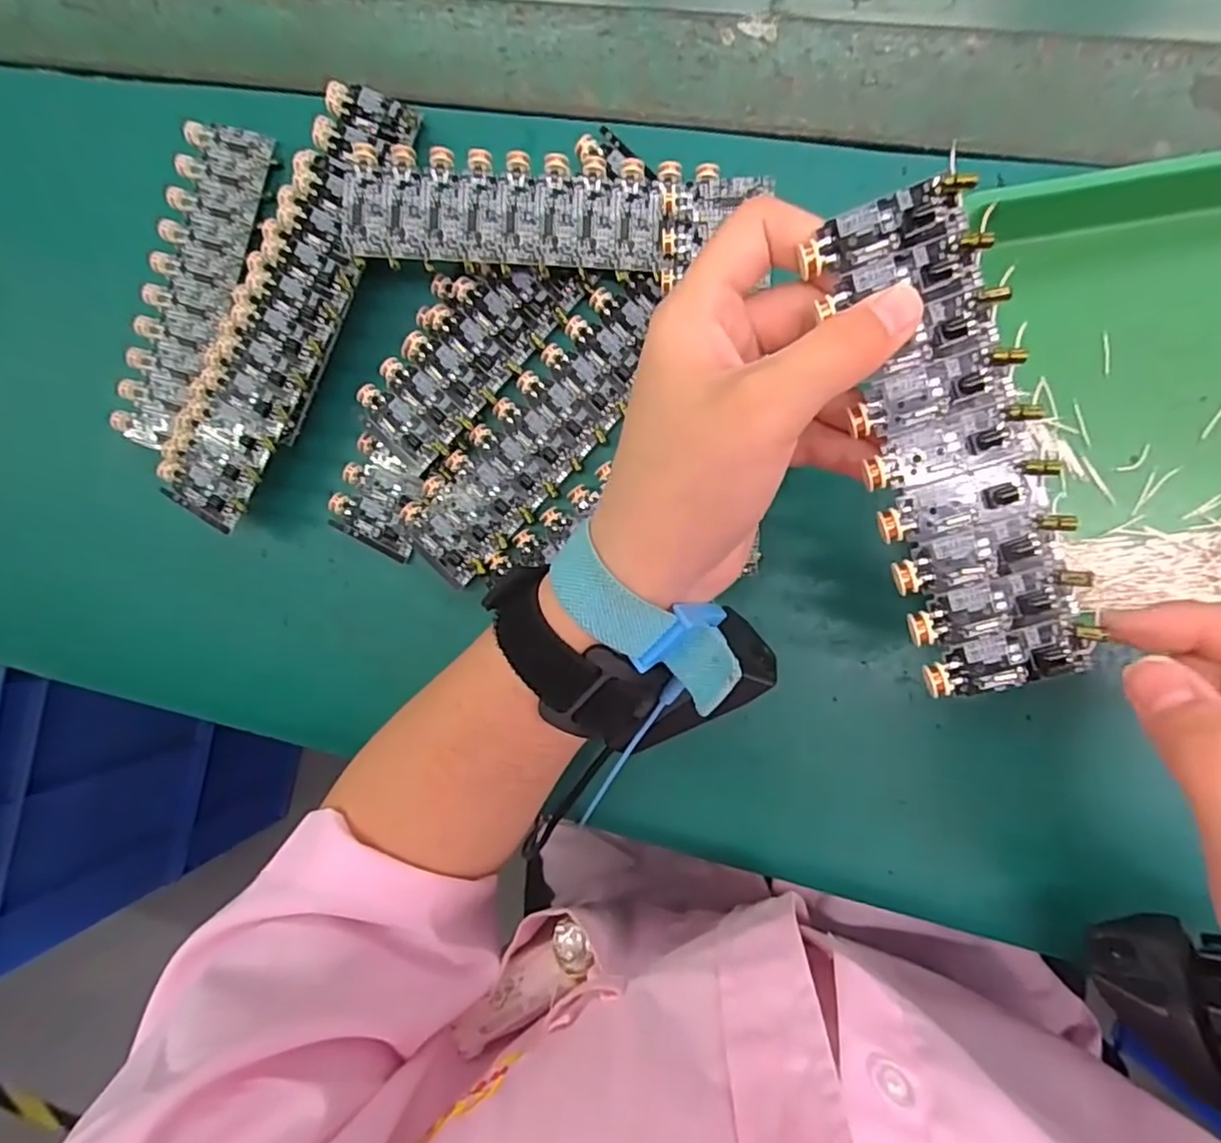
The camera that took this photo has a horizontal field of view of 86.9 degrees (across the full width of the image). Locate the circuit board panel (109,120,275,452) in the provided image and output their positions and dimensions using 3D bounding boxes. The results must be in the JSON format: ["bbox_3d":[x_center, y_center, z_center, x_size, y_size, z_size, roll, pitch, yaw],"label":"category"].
[{"bbox_3d":[-0.196,-0.133,0.299,0.046,0.011,0.149,17,93,9],"label":"circuit board panel"}]

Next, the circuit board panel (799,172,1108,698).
[{"bbox_3d":[0.094,-0.034,0.178,0.044,0.008,0.137,-15,94,9],"label":"circuit board panel"}]

